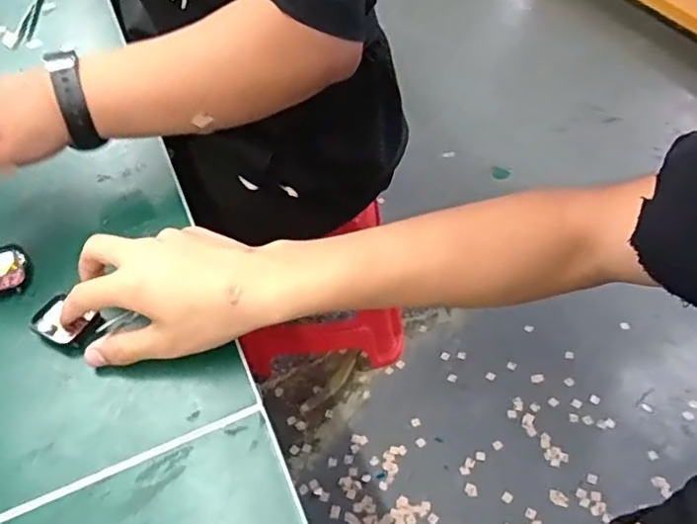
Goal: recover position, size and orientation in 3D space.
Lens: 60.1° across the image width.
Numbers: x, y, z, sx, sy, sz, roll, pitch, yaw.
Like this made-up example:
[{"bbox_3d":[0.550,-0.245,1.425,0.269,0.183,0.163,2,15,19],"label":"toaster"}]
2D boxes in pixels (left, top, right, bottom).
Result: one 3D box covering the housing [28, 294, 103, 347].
[{"bbox_3d":[-0.207,0.044,0.438,0.047,0.010,0.032,23,56,22],"label":"housing"}]

